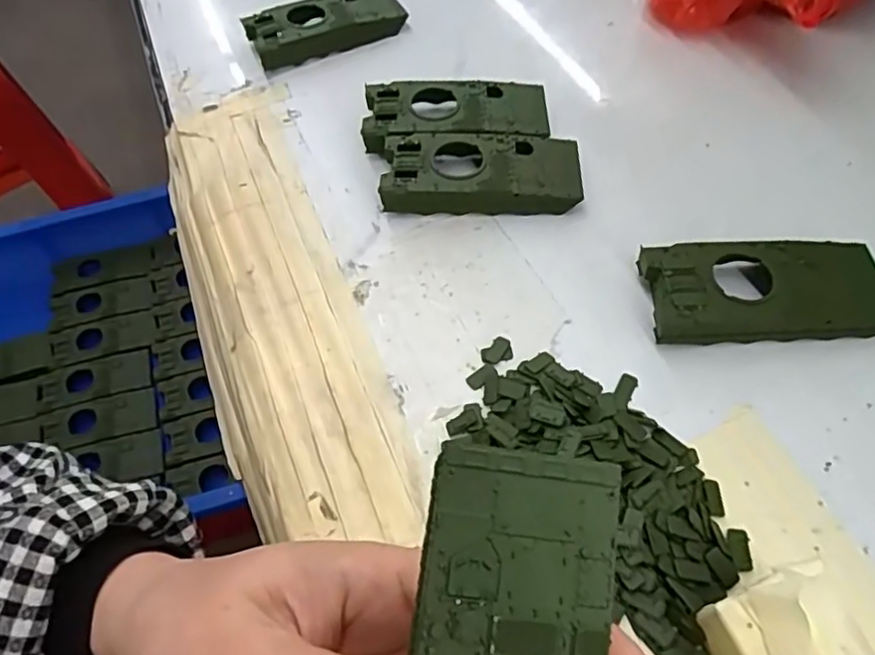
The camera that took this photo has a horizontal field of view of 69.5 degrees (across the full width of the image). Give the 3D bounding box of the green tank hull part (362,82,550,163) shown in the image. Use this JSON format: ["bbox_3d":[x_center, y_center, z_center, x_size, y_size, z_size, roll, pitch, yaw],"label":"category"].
[{"bbox_3d":[0.011,-0.120,0.366,0.104,0.021,0.050,-3,55,2],"label":"green tank hull part"}]

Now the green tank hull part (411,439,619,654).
[{"bbox_3d":[0.015,0.079,0.147,0.044,0.012,0.098,9,81,10],"label":"green tank hull part"}]

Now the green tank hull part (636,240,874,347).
[{"bbox_3d":[0.148,-0.016,0.287,0.104,0.021,0.045,-3,55,1],"label":"green tank hull part"}]

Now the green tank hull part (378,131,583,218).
[{"bbox_3d":[0.024,-0.082,0.343,0.103,0.021,0.046,0,55,3],"label":"green tank hull part"}]

